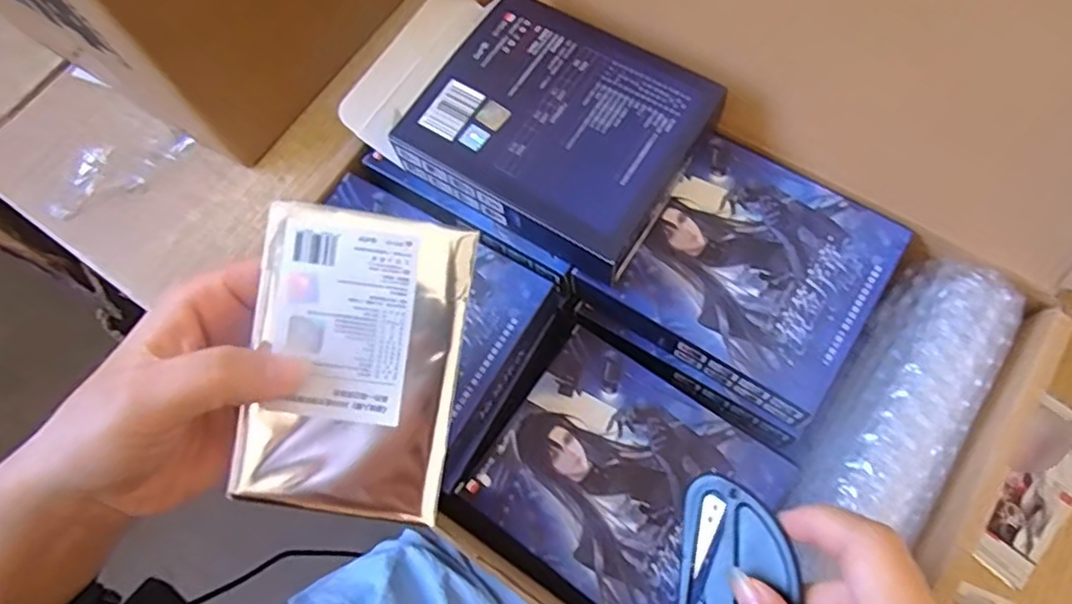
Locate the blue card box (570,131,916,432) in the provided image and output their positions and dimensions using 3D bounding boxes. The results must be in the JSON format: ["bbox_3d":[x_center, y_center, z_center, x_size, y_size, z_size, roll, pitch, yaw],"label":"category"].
[{"bbox_3d":[0.097,-0.013,0.315,0.120,0.038,0.106,35,76,15],"label":"blue card box"}]

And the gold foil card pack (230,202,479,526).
[{"bbox_3d":[-0.062,0.022,0.223,0.068,0.004,0.102,9,93,-3],"label":"gold foil card pack"}]

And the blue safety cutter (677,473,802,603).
[{"bbox_3d":[0.073,0.101,0.239,0.045,0.004,0.070,-6,66,40],"label":"blue safety cutter"}]

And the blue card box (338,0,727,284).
[{"bbox_3d":[-0.007,-0.089,0.315,0.162,0.039,0.099,29,74,13],"label":"blue card box"}]

